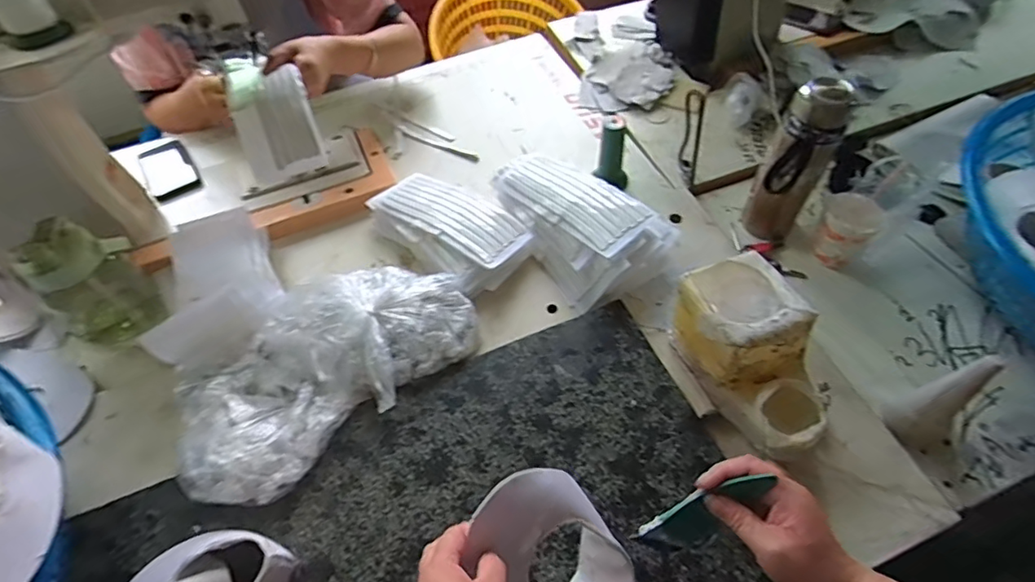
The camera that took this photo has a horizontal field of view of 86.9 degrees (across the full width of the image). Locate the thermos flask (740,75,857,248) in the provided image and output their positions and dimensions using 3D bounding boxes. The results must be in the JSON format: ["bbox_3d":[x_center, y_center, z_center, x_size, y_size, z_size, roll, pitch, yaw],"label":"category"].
[{"bbox_3d":[0.377,-0.165,0.757,0.078,0.236,0.074,26,59,18],"label":"thermos flask"}]

